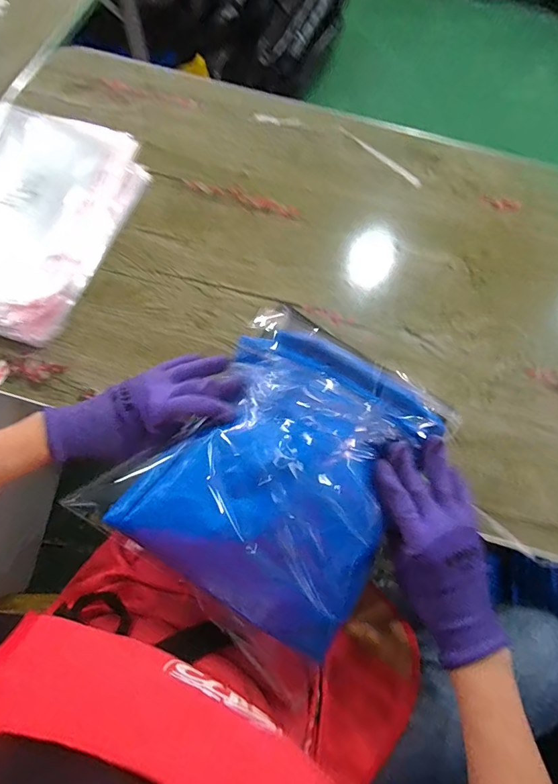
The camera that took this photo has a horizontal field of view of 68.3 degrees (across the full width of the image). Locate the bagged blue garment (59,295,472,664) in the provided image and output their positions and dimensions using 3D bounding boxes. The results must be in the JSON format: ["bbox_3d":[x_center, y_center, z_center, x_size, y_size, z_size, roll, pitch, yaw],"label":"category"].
[{"bbox_3d":[-0.002,0.074,0.400,0.247,0.089,0.260,32,72,9],"label":"bagged blue garment"}]

